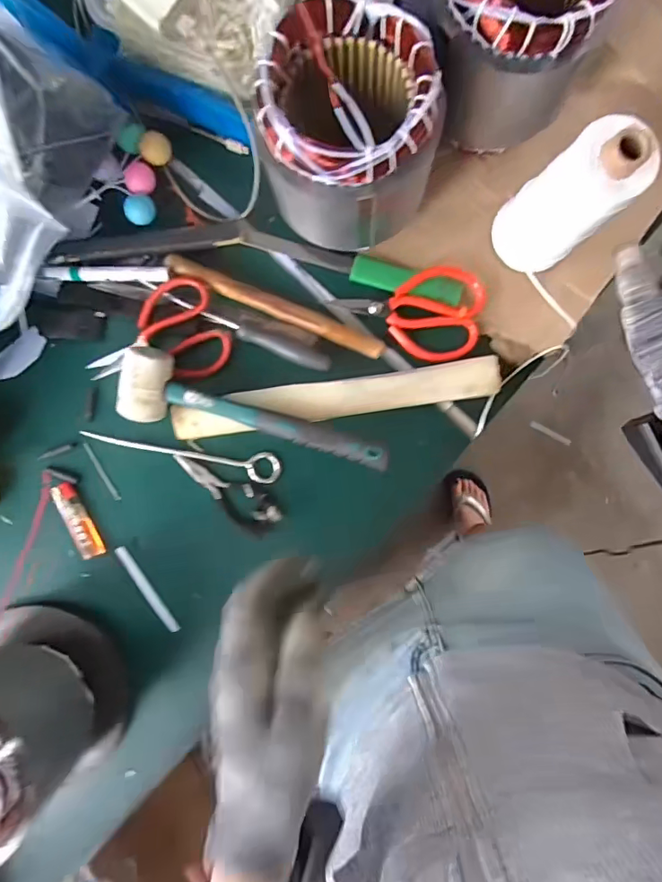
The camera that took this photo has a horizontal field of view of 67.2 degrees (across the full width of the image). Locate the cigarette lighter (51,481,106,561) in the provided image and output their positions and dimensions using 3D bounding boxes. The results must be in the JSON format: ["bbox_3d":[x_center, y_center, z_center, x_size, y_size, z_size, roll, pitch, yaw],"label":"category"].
[{"bbox_3d":[-0.278,0.088,0.549,0.023,0.015,0.087,-27,89,1],"label":"cigarette lighter"}]

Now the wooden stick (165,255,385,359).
[{"bbox_3d":[-0.059,-0.143,0.533,0.244,0.020,0.024,22,90,1],"label":"wooden stick"}]

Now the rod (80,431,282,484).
[{"bbox_3d":[-0.164,0.007,0.541,0.223,0.016,0.034,14,90,1],"label":"rod"}]

